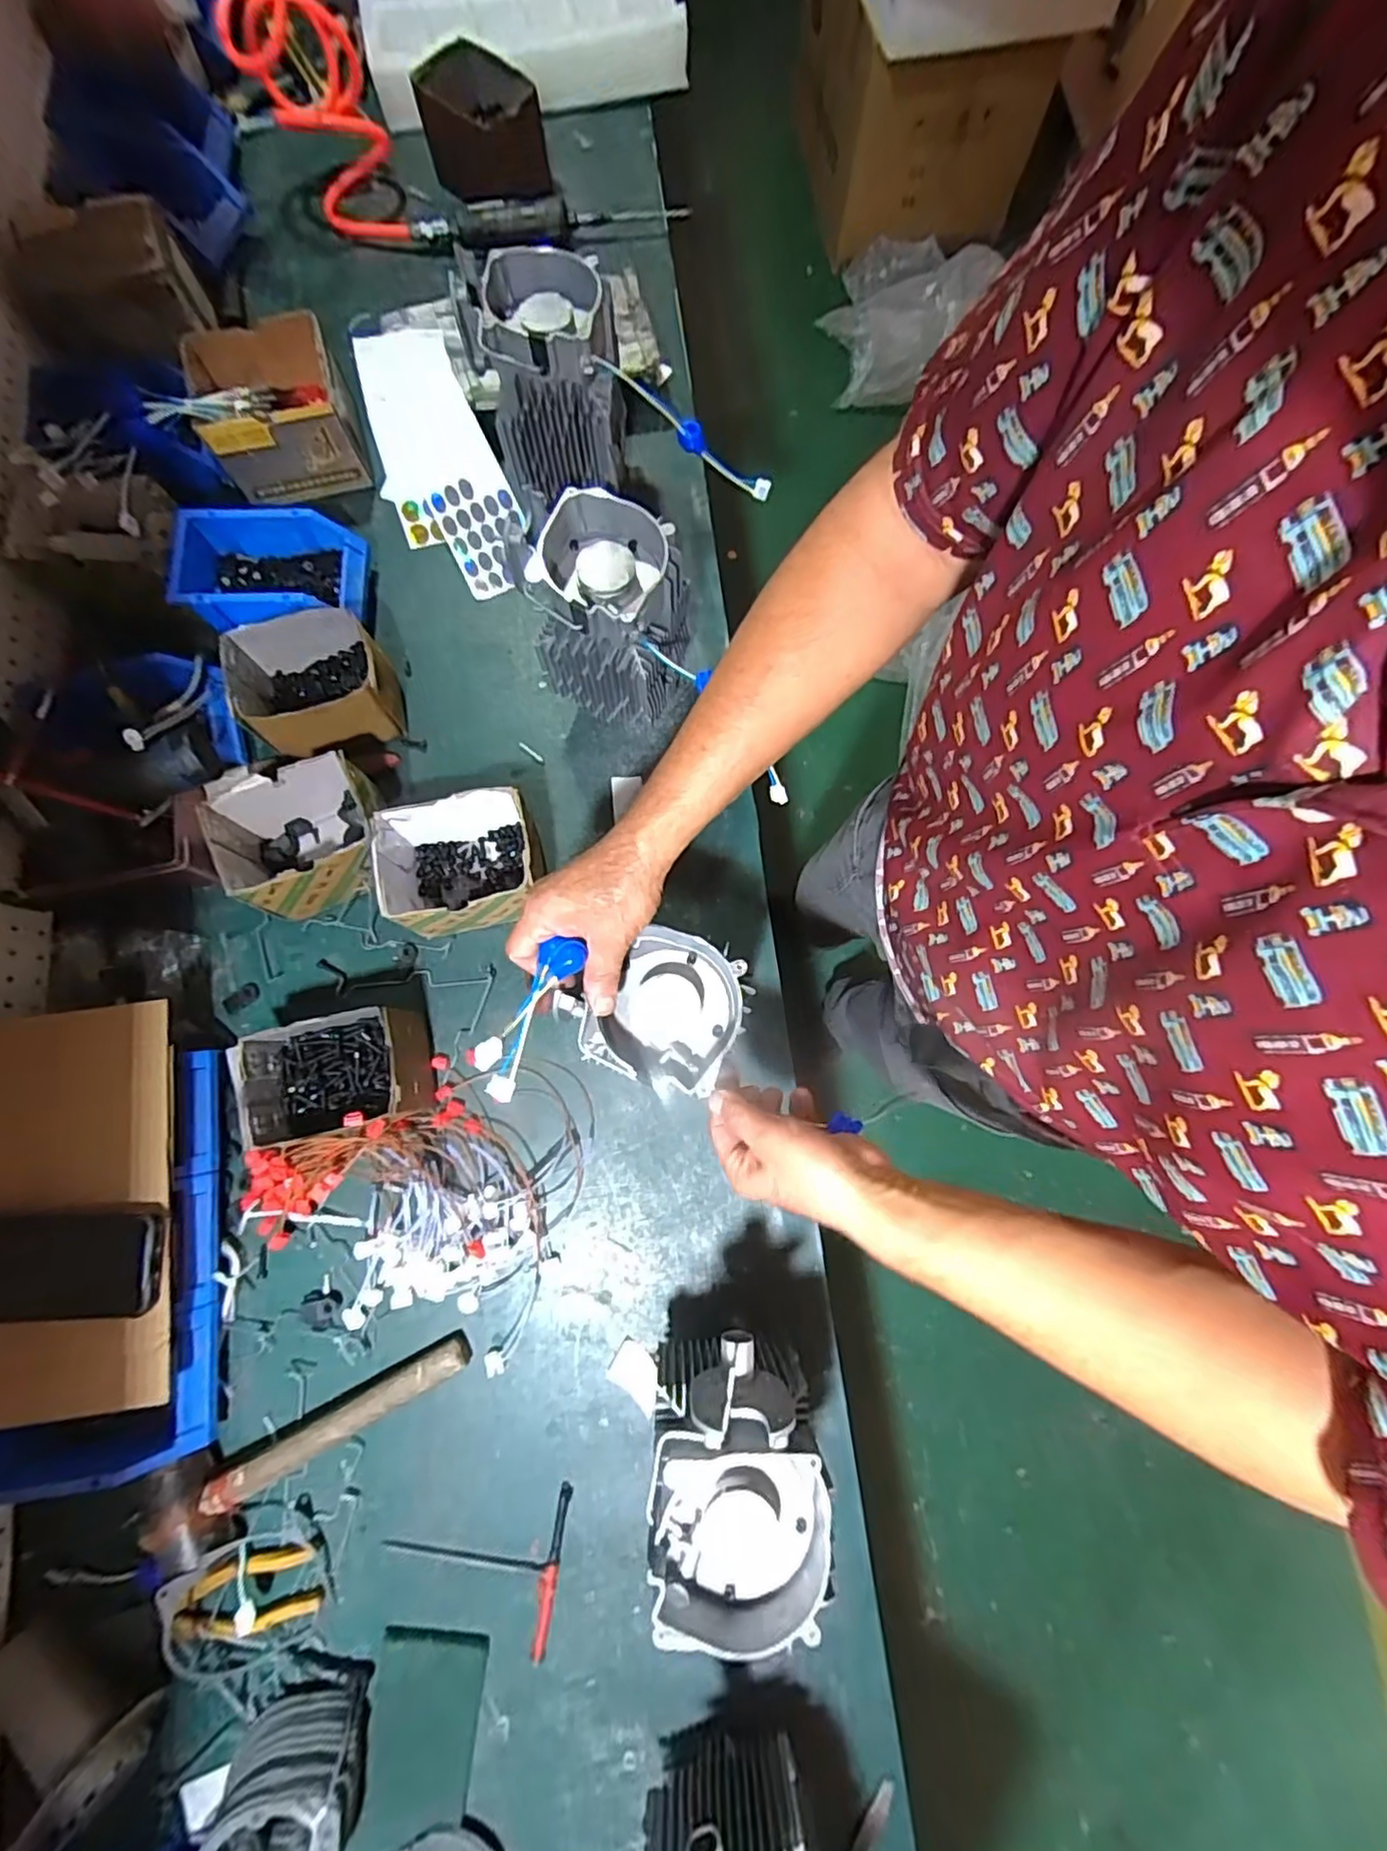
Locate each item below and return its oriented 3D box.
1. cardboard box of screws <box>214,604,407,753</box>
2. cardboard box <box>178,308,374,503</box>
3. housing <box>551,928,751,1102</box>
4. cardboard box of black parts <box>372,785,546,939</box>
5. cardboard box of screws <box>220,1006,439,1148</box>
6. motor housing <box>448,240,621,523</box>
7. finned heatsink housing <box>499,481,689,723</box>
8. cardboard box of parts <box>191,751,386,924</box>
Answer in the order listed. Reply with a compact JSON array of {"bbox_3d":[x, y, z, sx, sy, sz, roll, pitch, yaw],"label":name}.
[{"bbox_3d":[-0.404,-0.253,0.706,0.152,0.100,0.117,-19,79,-4],"label":"cardboard box of screws"},{"bbox_3d":[-0.477,-0.599,0.757,0.152,0.102,0.143,-16,79,-3],"label":"cardboard box"},{"bbox_3d":[-0.025,0.059,0.495,0.121,0.052,0.113,25,80,5],"label":"housing"},{"bbox_3d":[-0.233,-0.058,0.662,0.158,0.101,0.116,-13,79,-3],"label":"cardboard box of black parts"},{"bbox_3d":[-0.329,0.143,0.615,0.145,0.088,0.107,-17,79,-4],"label":"cardboard box of screws"},{"bbox_3d":[-0.154,-0.569,0.688,0.131,0.178,0.131,-14,79,-3],"label":"motor housing"},{"bbox_3d":[-0.083,-0.301,0.635,0.137,0.166,0.114,19,79,4],"label":"finned heatsink housing"},{"bbox_3d":[-0.390,-0.092,0.660,0.152,0.097,0.134,-21,79,-4],"label":"cardboard box of parts"}]

